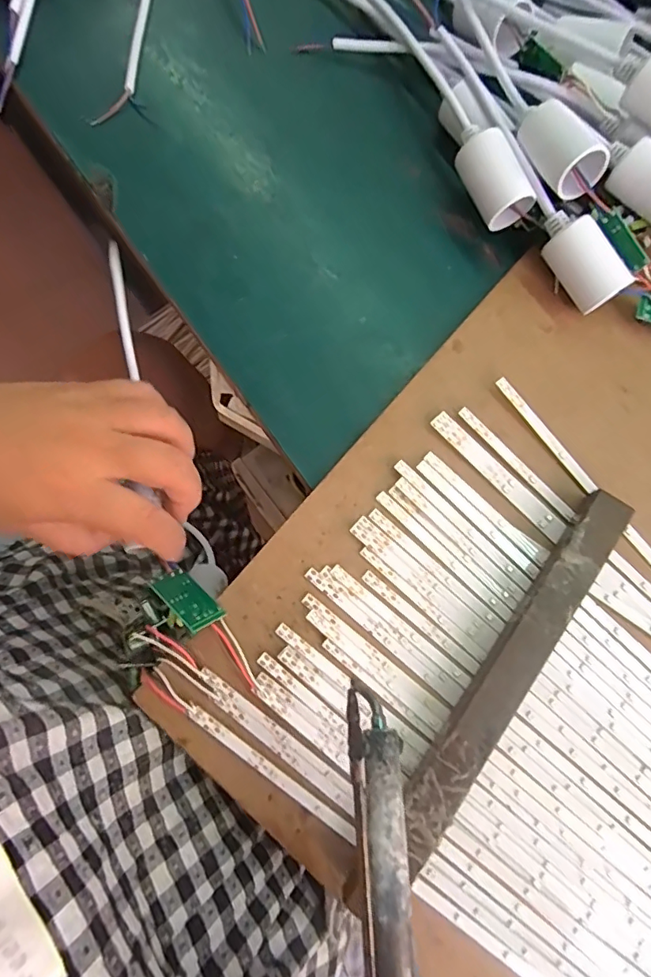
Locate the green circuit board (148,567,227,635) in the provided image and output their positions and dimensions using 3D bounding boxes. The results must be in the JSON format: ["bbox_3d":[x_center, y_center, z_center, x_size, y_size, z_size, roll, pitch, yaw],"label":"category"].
[{"bbox_3d":[-0.068,0.054,0.251,0.037,0.004,0.020,38,38,25],"label":"green circuit board"}]

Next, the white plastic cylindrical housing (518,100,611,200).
[{"bbox_3d":[0.123,-0.179,0.264,0.027,0.025,0.049,-20,79,-5],"label":"white plastic cylindrical housing"}]

